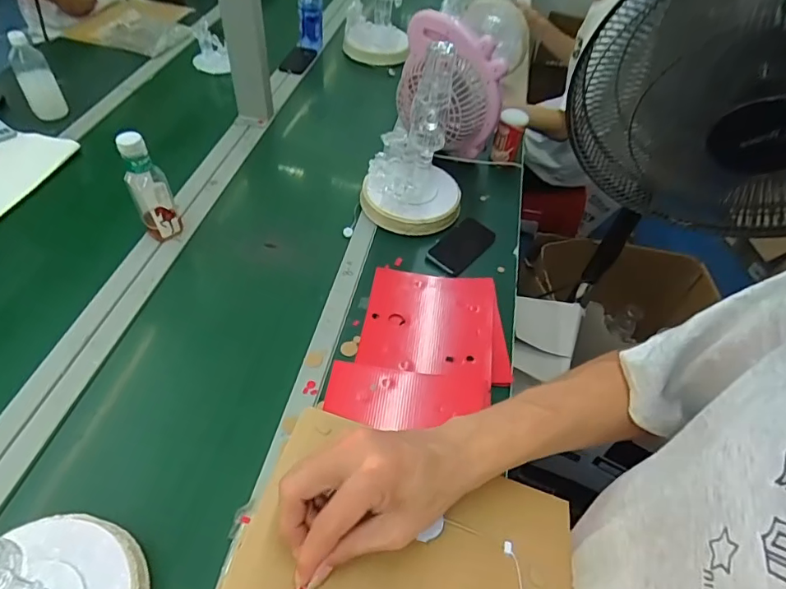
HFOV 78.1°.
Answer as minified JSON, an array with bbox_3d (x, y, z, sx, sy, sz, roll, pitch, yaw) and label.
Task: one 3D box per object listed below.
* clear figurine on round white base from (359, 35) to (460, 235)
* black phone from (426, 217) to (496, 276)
[{"bbox_3d":[0.050,-0.289,0.942,0.201,0.312,0.176,13,50,4],"label":"clear figurine on round white base"},{"bbox_3d":[0.142,-0.104,0.986,0.082,0.011,0.161,35,55,21],"label":"black phone"}]

